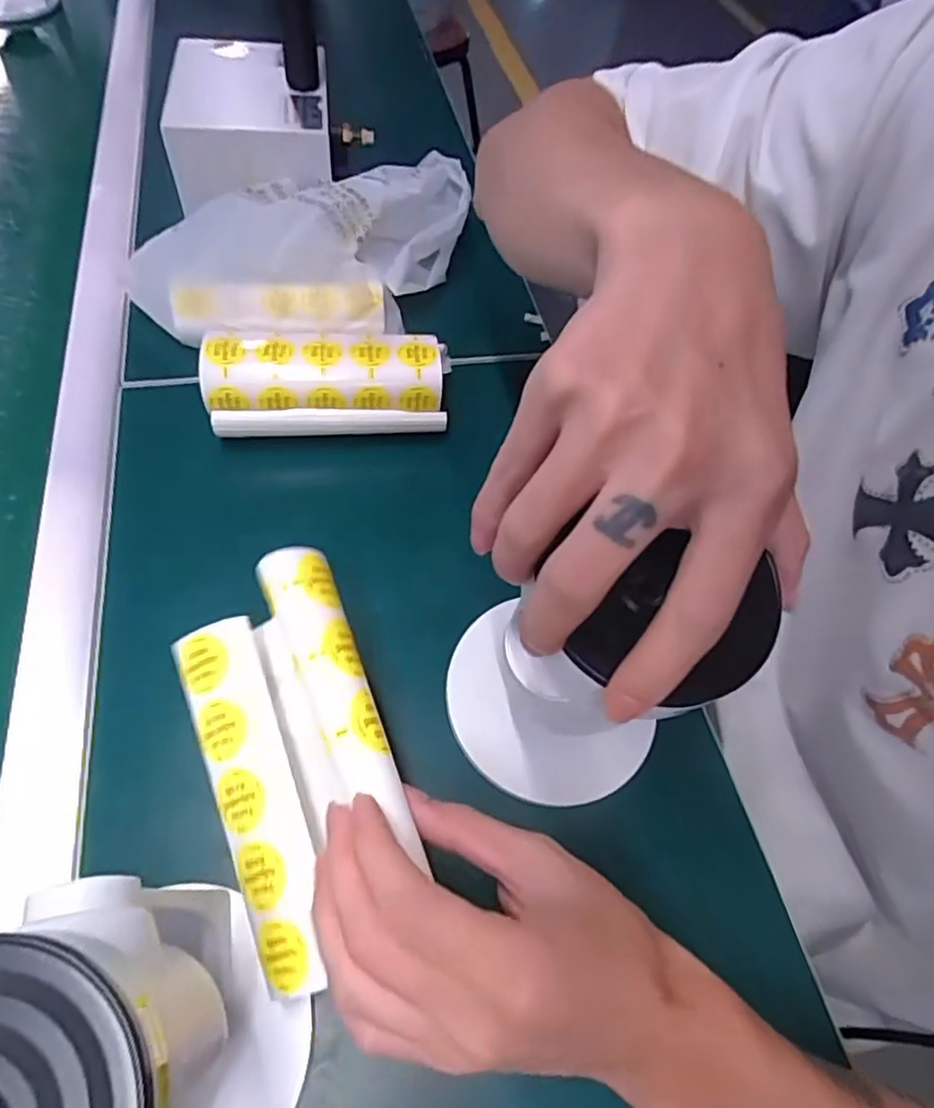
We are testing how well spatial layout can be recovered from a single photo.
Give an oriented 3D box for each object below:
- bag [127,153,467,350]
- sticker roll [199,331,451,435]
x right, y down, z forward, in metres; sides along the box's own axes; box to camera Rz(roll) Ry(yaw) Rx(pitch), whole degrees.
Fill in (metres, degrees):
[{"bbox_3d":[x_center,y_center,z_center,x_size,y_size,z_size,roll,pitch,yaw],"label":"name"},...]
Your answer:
[{"bbox_3d":[-0.131,-0.257,0.525,0.274,0.095,0.147,-6,58,-8],"label":"bag"},{"bbox_3d":[-0.099,-0.121,0.459,0.164,0.064,0.060,-5,58,-8],"label":"sticker roll"}]

